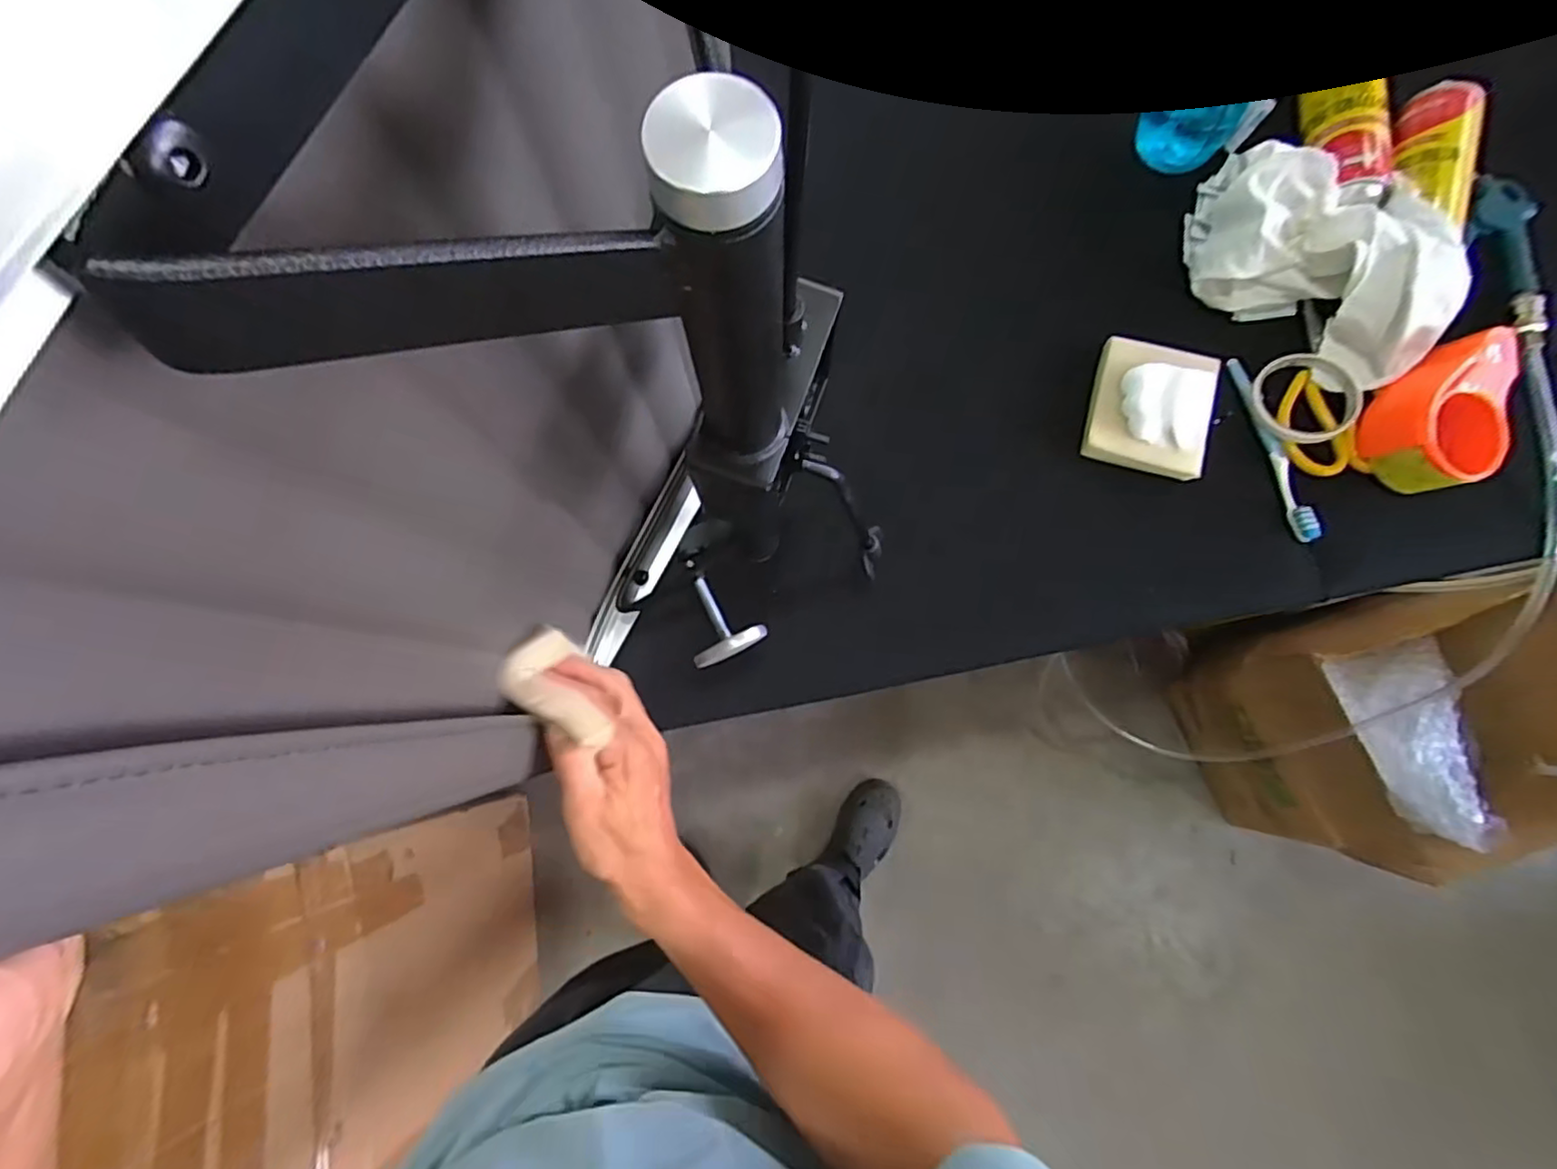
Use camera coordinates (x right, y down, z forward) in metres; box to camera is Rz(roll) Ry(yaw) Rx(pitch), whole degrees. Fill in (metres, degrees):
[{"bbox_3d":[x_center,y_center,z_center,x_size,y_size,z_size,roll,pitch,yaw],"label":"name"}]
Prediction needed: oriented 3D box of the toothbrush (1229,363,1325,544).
[{"bbox_3d":[0.458,-0.128,0.614,0.018,0.017,0.184,-14,79,-2],"label":"toothbrush"}]

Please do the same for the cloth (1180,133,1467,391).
[{"bbox_3d":[0.502,-0.310,0.607,0.227,0.074,0.178,28,81,6],"label":"cloth"}]

